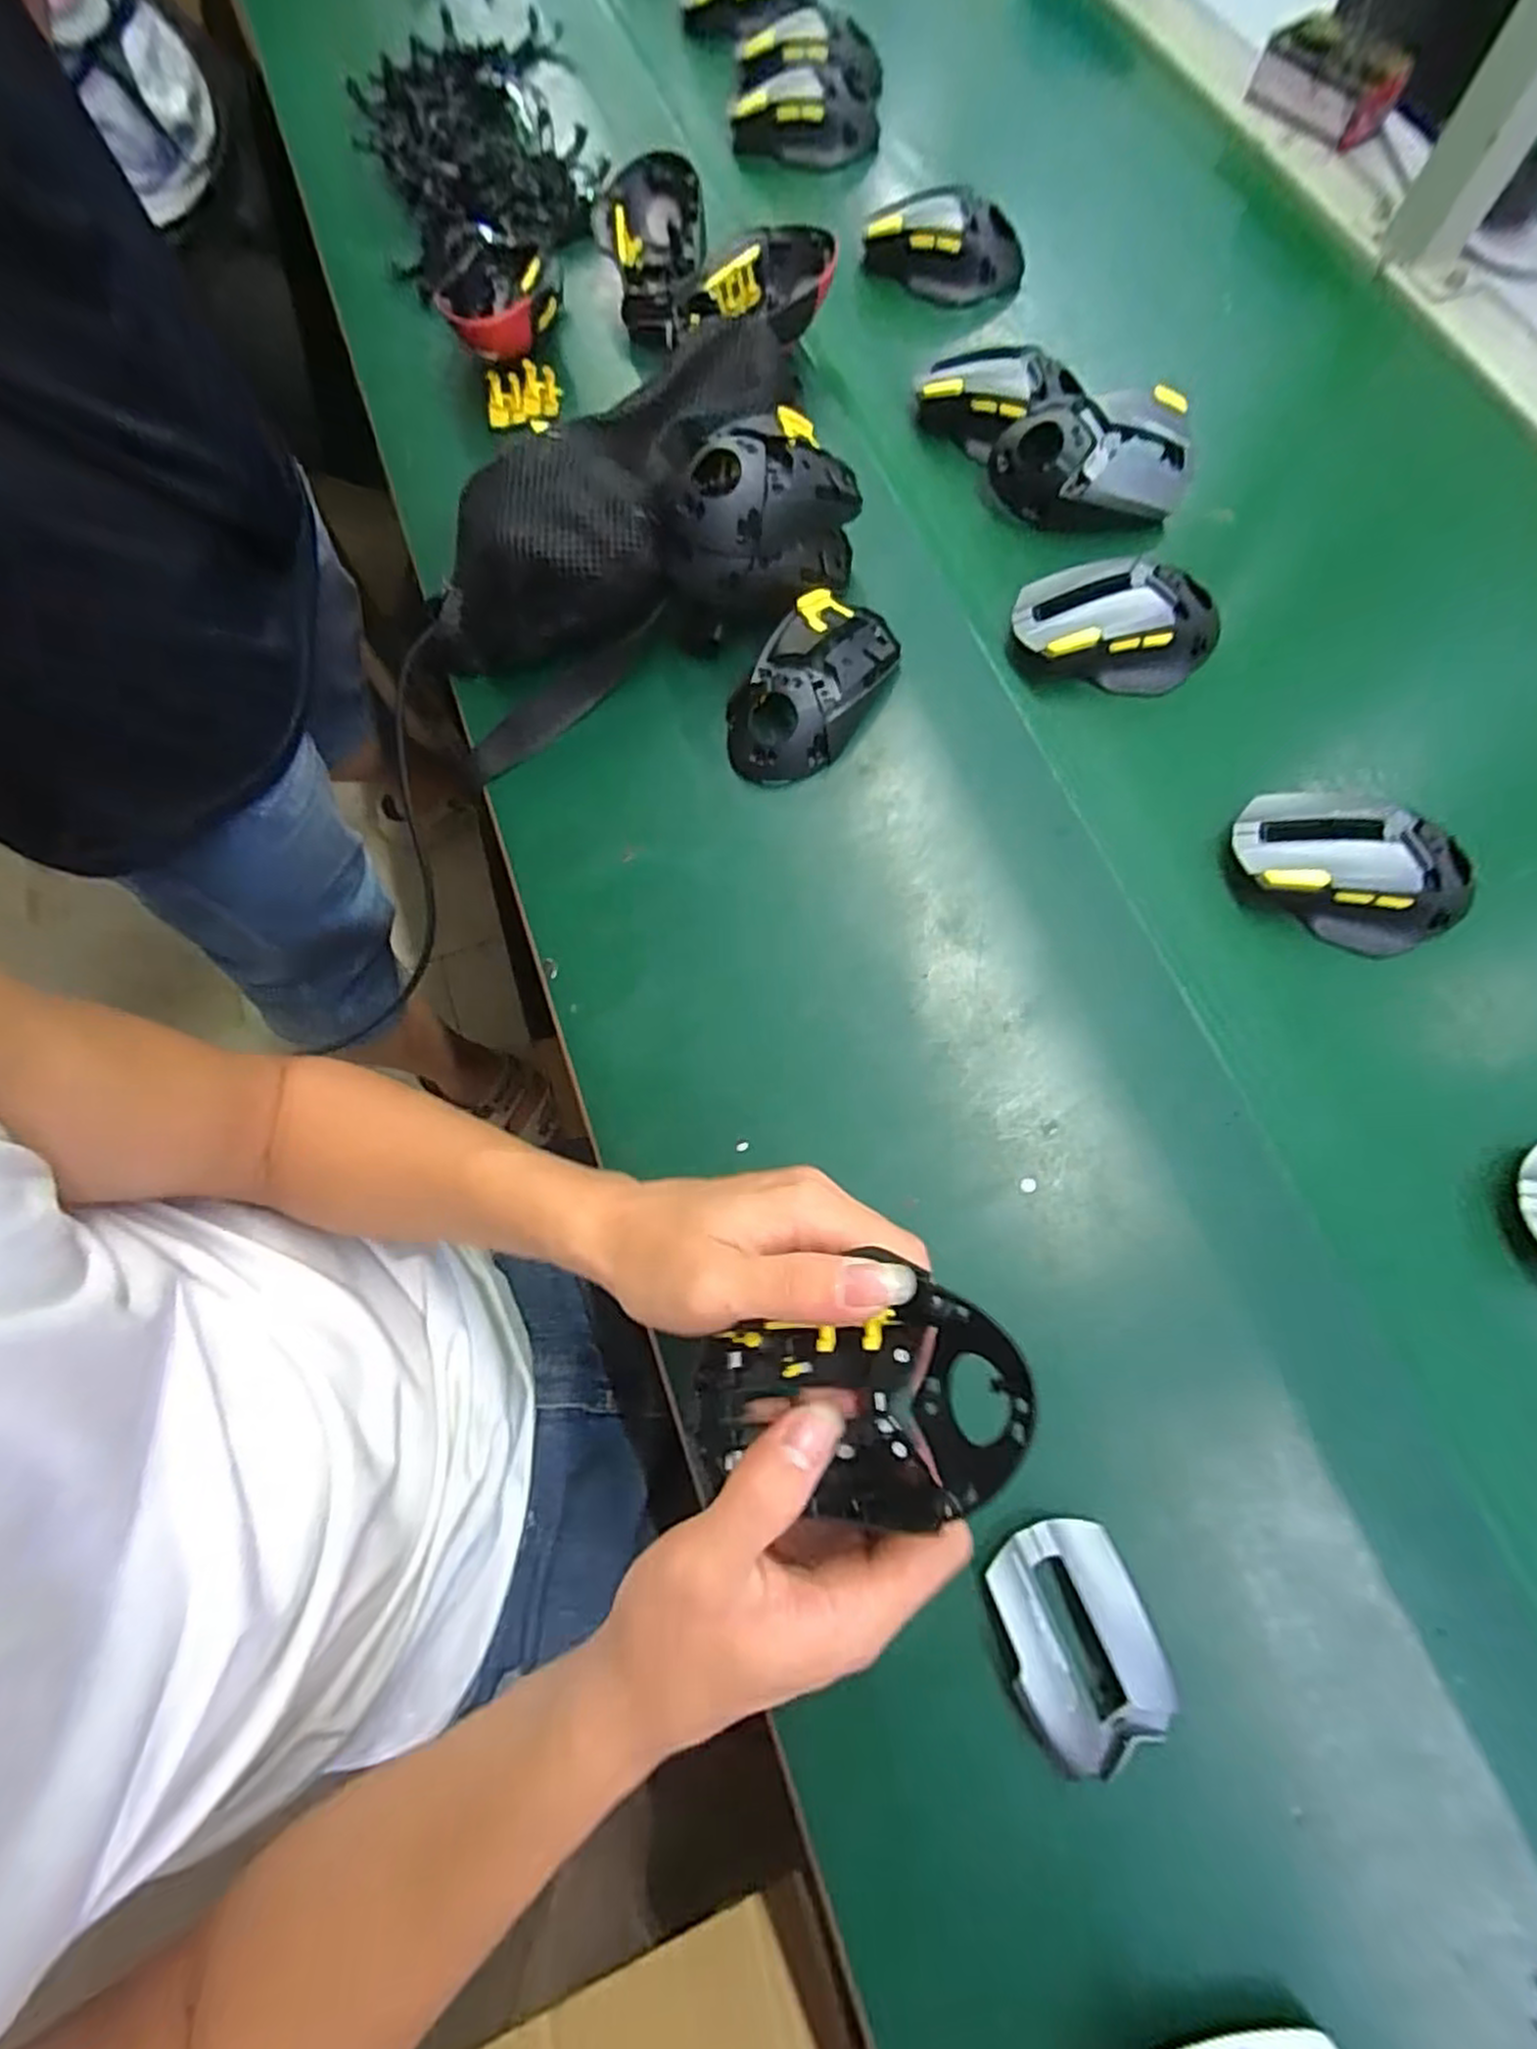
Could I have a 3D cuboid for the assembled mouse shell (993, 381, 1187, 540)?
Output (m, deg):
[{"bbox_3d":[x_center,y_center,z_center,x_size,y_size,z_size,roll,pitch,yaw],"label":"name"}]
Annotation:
[{"bbox_3d":[0.194,-0.335,0.450,0.111,0.050,0.055,3,72,3],"label":"assembled mouse shell"}]

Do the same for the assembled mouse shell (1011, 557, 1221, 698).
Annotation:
[{"bbox_3d":[0.198,-0.227,0.426,0.111,0.033,0.064,10,72,5],"label":"assembled mouse shell"}]

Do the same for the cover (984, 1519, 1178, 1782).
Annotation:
[{"bbox_3d":[0.121,0.240,0.293,0.056,0.012,0.076,-19,72,-5],"label":"cover"}]

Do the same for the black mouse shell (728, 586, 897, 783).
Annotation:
[{"bbox_3d":[0.023,-0.189,0.420,0.072,0.034,0.117,38,77,13],"label":"black mouse shell"}]

